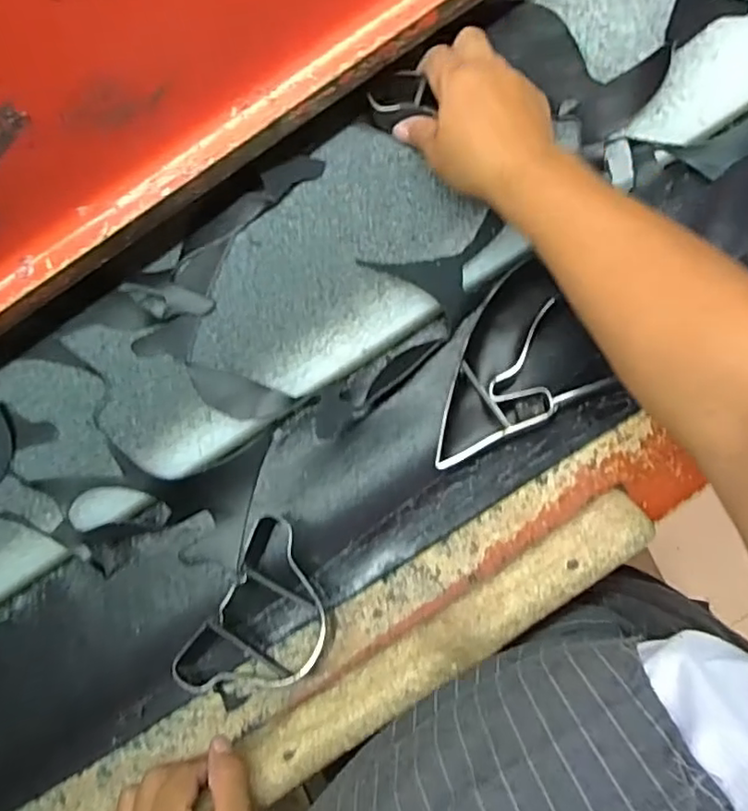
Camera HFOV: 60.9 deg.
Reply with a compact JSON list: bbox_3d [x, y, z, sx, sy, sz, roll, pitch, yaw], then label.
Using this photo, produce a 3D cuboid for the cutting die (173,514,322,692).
[{"bbox_3d":[-0.077,0.157,0.460,0.088,0.043,0.131,29,88,8],"label":"cutting die"}]

